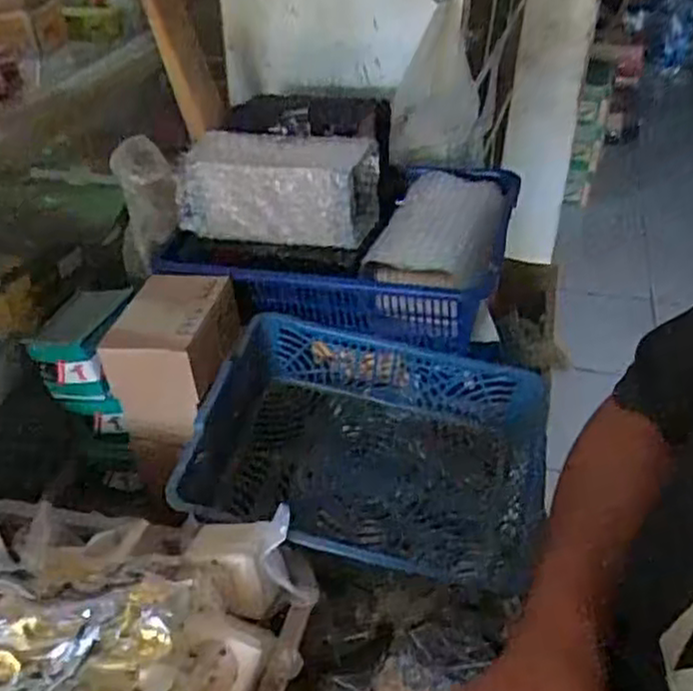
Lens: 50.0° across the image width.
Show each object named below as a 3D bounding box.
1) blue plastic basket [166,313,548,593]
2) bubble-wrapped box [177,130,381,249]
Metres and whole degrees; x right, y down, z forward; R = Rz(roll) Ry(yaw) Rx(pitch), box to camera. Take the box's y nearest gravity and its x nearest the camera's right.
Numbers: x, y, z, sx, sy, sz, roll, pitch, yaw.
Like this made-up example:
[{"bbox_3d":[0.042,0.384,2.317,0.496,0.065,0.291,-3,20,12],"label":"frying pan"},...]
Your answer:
[{"bbox_3d":[0.019,0.086,0.676,0.307,0.111,0.177,9,38,12],"label":"blue plastic basket"},{"bbox_3d":[-0.065,-0.160,0.734,0.176,0.092,0.089,10,38,12],"label":"bubble-wrapped box"}]

